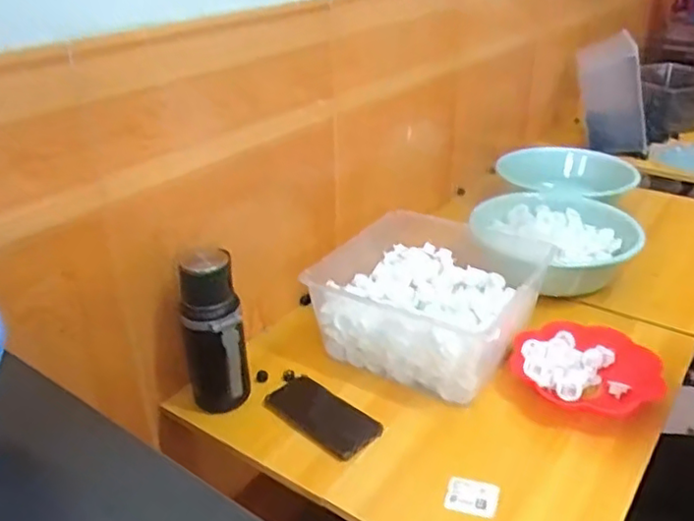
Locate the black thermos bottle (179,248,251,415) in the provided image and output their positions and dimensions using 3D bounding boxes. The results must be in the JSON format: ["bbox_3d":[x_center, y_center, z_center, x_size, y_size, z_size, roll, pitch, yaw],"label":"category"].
[{"bbox_3d":[-0.179,0.106,0.869,0.080,0.225,0.078,-8,31,-12],"label":"black thermos bottle"}]

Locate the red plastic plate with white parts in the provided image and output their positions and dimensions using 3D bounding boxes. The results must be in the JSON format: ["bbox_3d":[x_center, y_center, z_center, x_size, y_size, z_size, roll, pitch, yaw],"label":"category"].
[{"bbox_3d":[0.348,0.156,0.938,0.204,0.038,0.173,15,33,25],"label":"red plastic plate with white parts"}]

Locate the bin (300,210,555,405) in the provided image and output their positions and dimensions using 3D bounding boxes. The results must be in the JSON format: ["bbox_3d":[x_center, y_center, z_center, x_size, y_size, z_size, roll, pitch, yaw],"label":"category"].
[{"bbox_3d":[0.129,0.059,1.042,0.309,0.117,0.295,18,35,29],"label":"bin"}]

